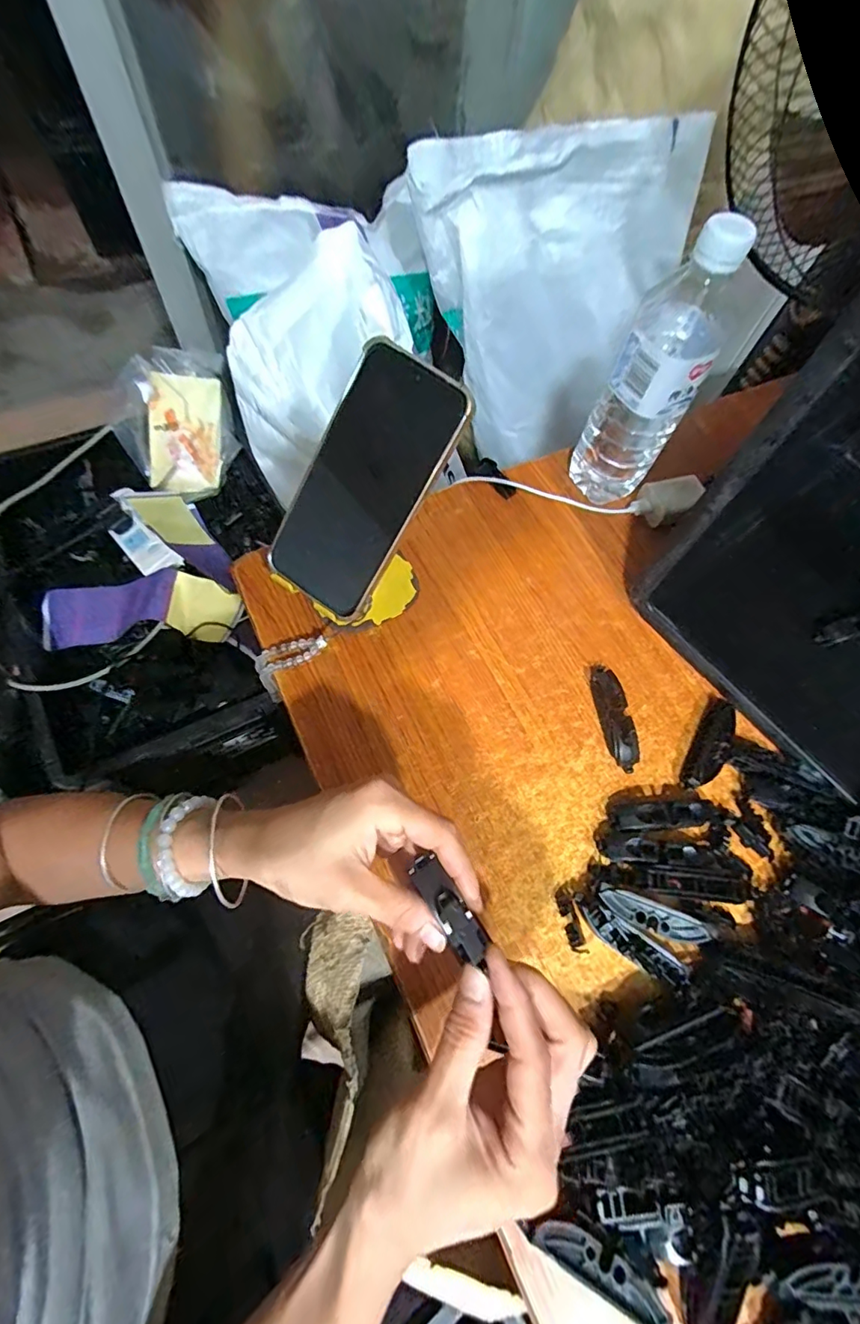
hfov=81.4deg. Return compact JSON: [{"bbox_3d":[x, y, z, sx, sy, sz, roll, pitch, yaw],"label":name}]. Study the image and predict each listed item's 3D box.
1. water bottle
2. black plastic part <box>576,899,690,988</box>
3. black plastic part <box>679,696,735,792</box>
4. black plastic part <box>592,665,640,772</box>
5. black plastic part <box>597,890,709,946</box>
[{"bbox_3d":[0.178,-0.225,0.404,0.072,0.204,0.071,23,66,6],"label":"water bottle"},{"bbox_3d":[0.127,0.179,0.317,0.072,0.018,0.017,35,67,10],"label":"black plastic part"},{"bbox_3d":[0.217,0.062,0.383,0.022,0.014,0.082,33,67,9],"label":"black plastic part"},{"bbox_3d":[0.143,0.043,0.390,0.020,0.020,0.082,-4,66,-7],"label":"black plastic part"},{"bbox_3d":[0.146,0.165,0.324,0.069,0.008,0.018,20,66,4],"label":"black plastic part"}]

